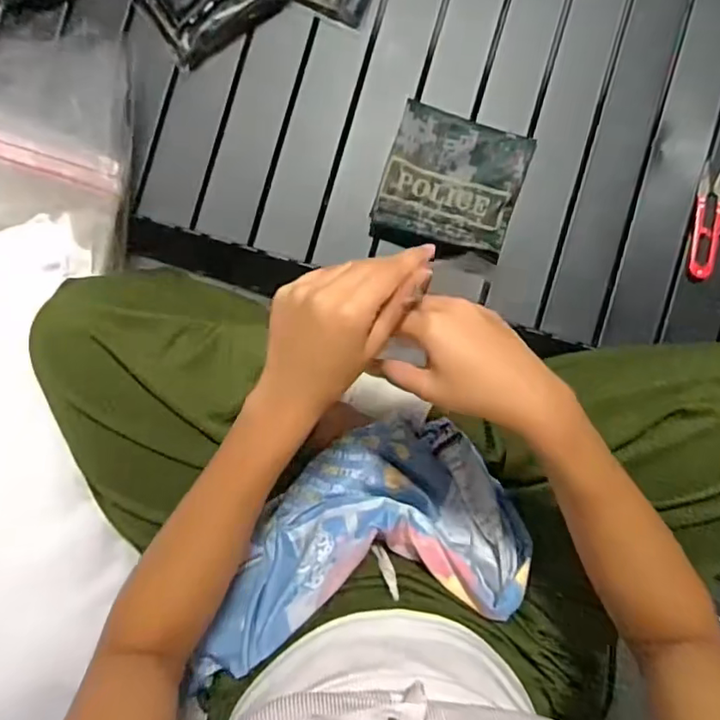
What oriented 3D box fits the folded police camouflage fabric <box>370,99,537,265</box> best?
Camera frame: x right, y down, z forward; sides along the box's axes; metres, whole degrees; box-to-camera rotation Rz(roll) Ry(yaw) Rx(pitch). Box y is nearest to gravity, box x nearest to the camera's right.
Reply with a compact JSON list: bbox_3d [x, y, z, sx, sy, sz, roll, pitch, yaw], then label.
[{"bbox_3d":[0.087,-0.166,0.541,0.125,0.027,0.133,18,89,0],"label":"folded police camouflage fabric"}]

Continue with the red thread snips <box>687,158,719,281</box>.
[{"bbox_3d":[0.340,-0.136,0.557,0.028,0.008,0.116,9,89,-1],"label":"red thread snips"}]

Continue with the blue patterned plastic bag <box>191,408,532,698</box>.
[{"bbox_3d":[-0.006,0.152,0.500,0.281,0.080,0.160,-13,89,-1],"label":"blue patterned plastic bag"}]

